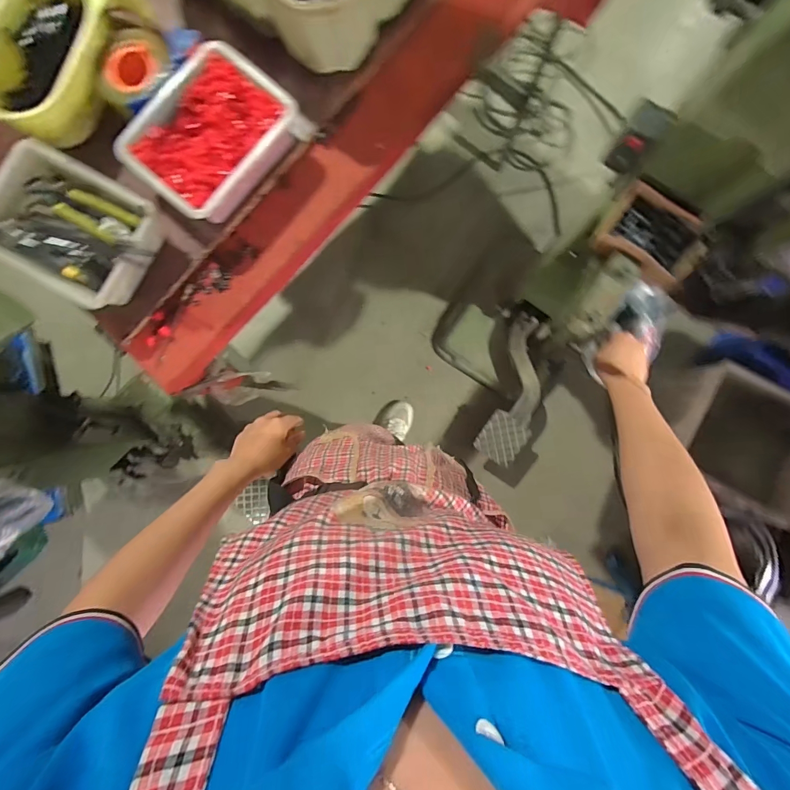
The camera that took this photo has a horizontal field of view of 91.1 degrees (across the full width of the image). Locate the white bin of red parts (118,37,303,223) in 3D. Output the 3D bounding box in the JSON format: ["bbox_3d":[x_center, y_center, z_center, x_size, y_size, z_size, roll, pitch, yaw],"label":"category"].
[{"bbox_3d":[-0.285,-0.402,0.619,0.174,0.076,0.237,41,89,2],"label":"white bin of red parts"}]

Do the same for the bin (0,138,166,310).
[{"bbox_3d":[-0.487,-0.251,0.607,0.240,0.098,0.173,28,88,2],"label":"bin"}]

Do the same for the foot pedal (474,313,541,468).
[{"bbox_3d":[0.404,-0.019,1.254,0.163,0.086,0.442,17,88,2],"label":"foot pedal"}]

